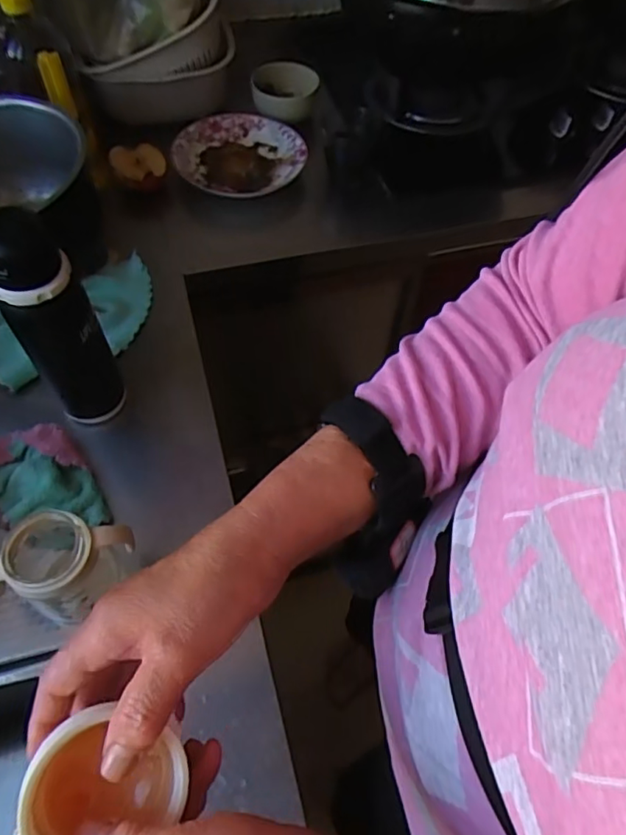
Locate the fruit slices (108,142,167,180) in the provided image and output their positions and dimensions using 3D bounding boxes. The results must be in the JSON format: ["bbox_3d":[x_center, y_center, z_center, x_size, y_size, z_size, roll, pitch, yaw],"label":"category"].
[{"bbox_3d":[-0.248,-0.357,0.798,0.073,0.033,0.066,-14,60,-11],"label":"fruit slices"}]

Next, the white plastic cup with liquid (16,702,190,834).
[{"bbox_3d":[-0.095,0.170,0.255,0.069,0.028,0.064,1,58,-2],"label":"white plastic cup with liquid"}]

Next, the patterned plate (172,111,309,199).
[{"bbox_3d":[-0.112,-0.399,0.849,0.190,0.034,0.169,-14,60,-11],"label":"patterned plate"}]

